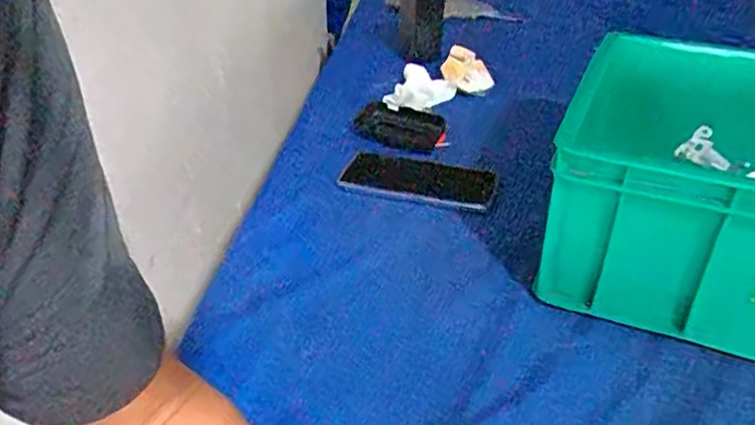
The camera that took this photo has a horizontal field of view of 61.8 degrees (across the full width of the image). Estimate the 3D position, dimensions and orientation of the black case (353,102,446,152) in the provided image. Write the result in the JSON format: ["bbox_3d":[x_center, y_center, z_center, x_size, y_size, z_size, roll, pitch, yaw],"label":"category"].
[{"bbox_3d":[0.027,-0.105,0.765,0.108,0.027,0.061,18,37,25],"label":"black case"}]

